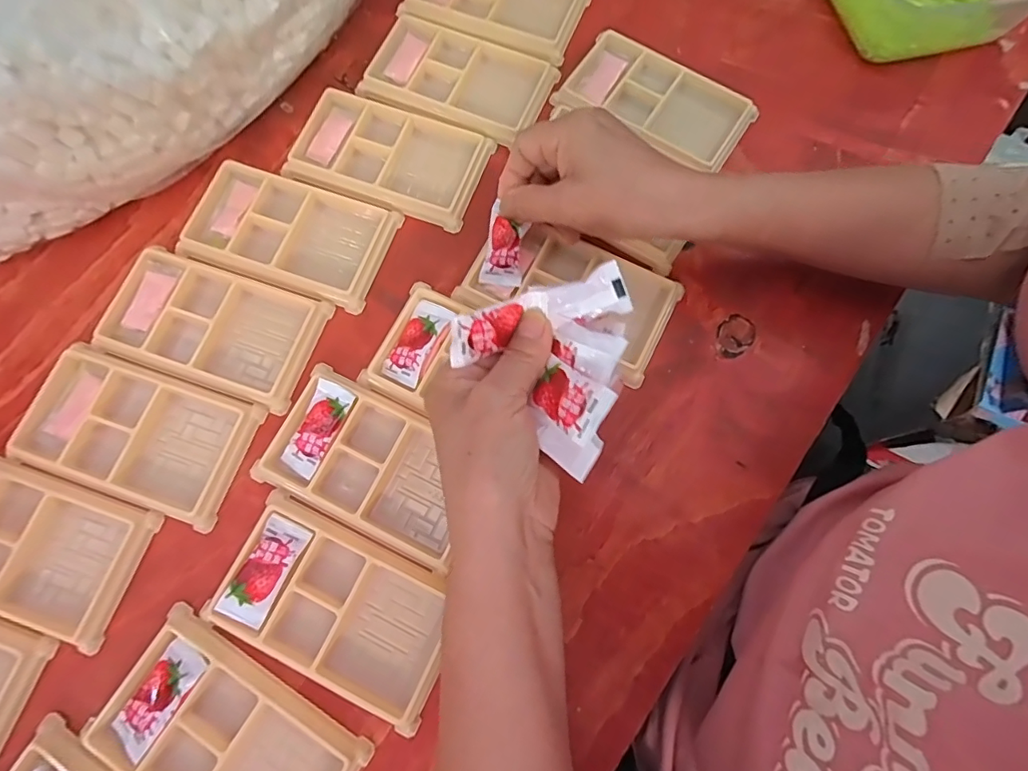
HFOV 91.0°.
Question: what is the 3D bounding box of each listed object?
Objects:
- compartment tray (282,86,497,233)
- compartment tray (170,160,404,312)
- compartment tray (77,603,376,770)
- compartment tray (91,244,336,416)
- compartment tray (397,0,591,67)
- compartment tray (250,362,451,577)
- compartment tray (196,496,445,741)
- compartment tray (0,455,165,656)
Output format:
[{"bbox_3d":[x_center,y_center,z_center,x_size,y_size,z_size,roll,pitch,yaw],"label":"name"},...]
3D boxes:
[{"bbox_3d":[-0.092,-0.169,0.371,0.135,0.010,0.079,20,76,4],"label":"compartment tray"},{"bbox_3d":[-0.155,-0.108,0.350,0.132,0.010,0.080,18,76,3],"label":"compartment tray"},{"bbox_3d":[-0.152,0.191,0.268,0.132,0.010,0.074,32,77,7],"label":"compartment tray"},{"bbox_3d":[-0.197,-0.041,0.331,0.133,0.010,0.078,19,76,4],"label":"compartment tray"},{"bbox_3d":[-0.016,-0.311,0.407,0.135,0.013,0.081,19,76,4],"label":"compartment tray"},{"bbox_3d":[-0.086,0.048,0.310,0.125,0.010,0.077,27,76,6],"label":"compartment tray"},{"bbox_3d":[-0.101,0.125,0.287,0.134,0.013,0.077,27,76,6],"label":"compartment tray"},{"bbox_3d":[-0.289,0.091,0.297,0.135,0.010,0.076,19,76,4],"label":"compartment tray"}]

